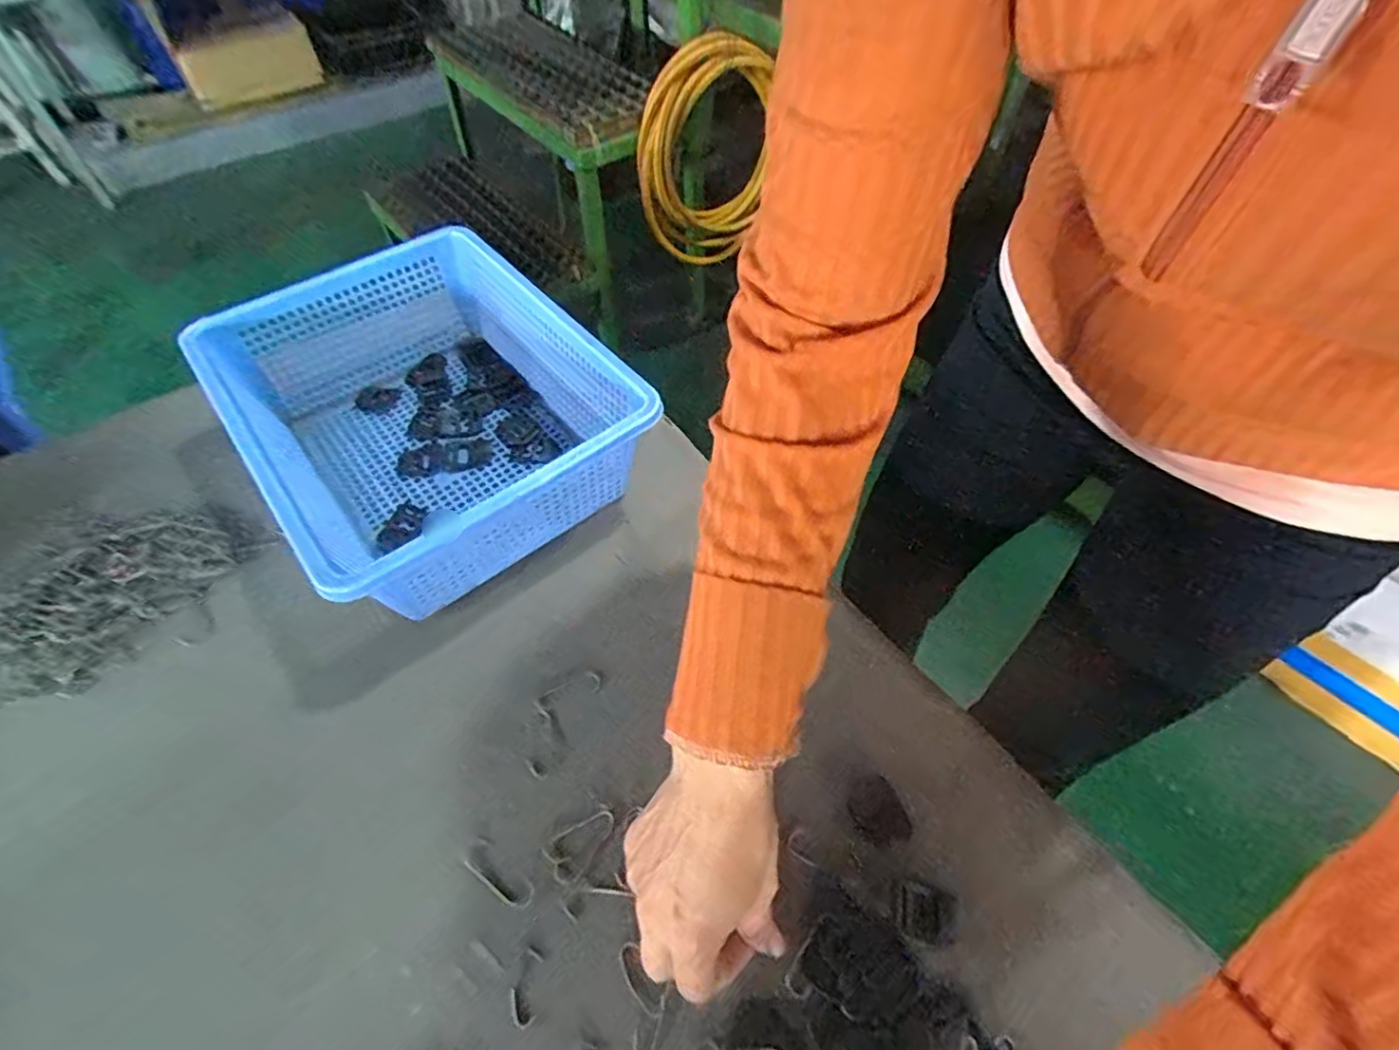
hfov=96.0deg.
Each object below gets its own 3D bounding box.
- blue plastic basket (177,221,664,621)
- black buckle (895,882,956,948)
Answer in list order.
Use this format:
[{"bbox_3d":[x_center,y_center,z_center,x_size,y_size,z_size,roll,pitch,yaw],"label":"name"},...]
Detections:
[{"bbox_3d":[-0.207,-0.084,0.487,0.234,0.100,0.298,-34,61,-21],"label":"blue plastic basket"},{"bbox_3d":[0.120,0.209,0.339,0.030,0.004,0.028,19,57,13],"label":"black buckle"}]

